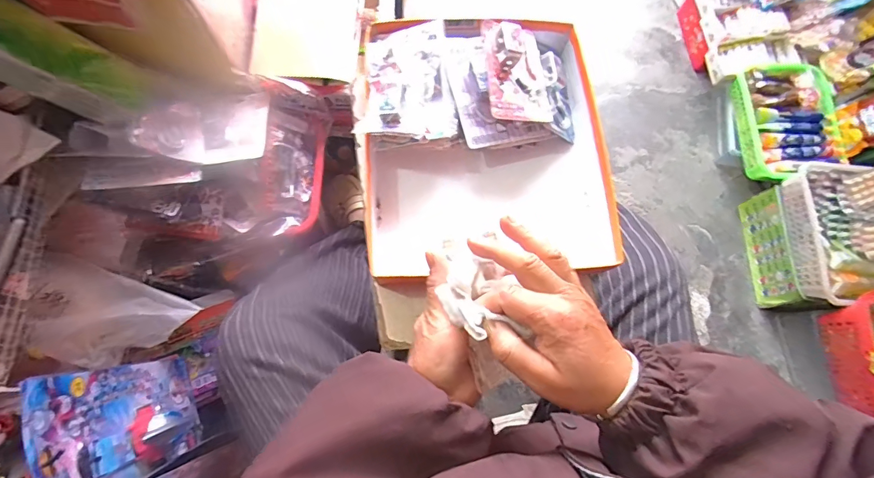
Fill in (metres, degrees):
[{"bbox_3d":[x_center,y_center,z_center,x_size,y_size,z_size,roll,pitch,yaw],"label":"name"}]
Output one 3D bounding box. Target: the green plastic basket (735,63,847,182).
[{"bbox_3d":[0.771,-0.261,0.899,0.188,0.074,0.276,-4,74,-3],"label":"green plastic basket"}]

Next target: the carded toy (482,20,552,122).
[{"bbox_3d":[0.089,-0.187,0.454,0.071,0.032,0.122,-5,74,-4],"label":"carded toy"}]

